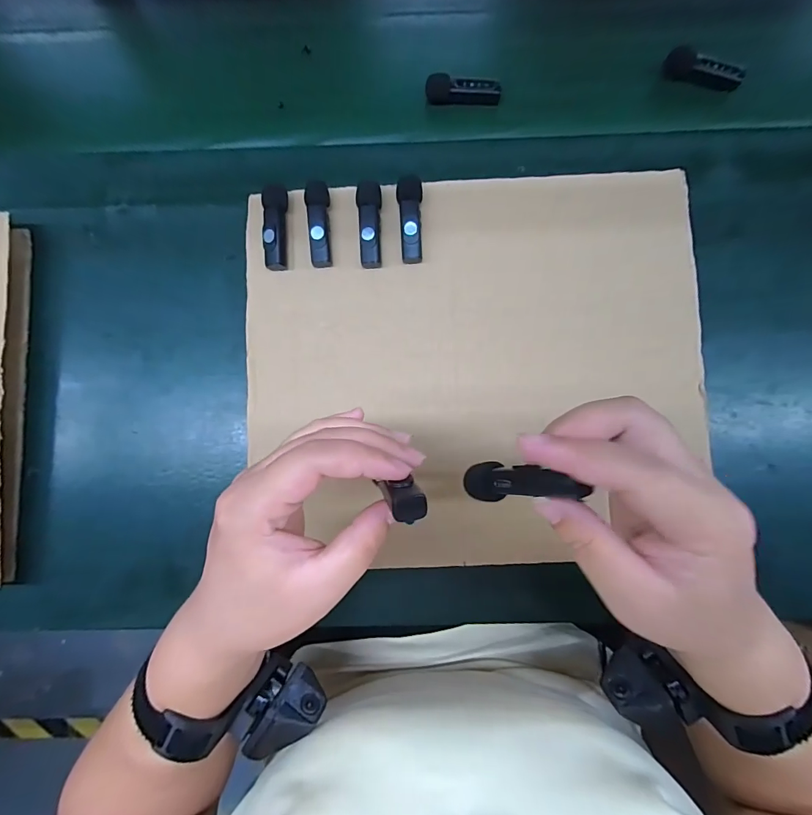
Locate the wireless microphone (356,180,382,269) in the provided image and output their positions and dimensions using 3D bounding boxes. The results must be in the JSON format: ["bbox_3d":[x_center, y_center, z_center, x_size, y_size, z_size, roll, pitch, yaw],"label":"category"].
[{"bbox_3d":[-0.027,-0.141,0.315,0.018,0.016,0.064,-3,83,1],"label":"wireless microphone"}]

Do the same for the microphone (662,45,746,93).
[{"bbox_3d":[0.257,-0.291,0.355,0.063,0.015,0.023,18,84,4],"label":"microphone"}]

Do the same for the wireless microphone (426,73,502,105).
[{"bbox_3d":[0.050,-0.275,0.358,0.064,0.021,0.016,1,83,2],"label":"wireless microphone"}]

